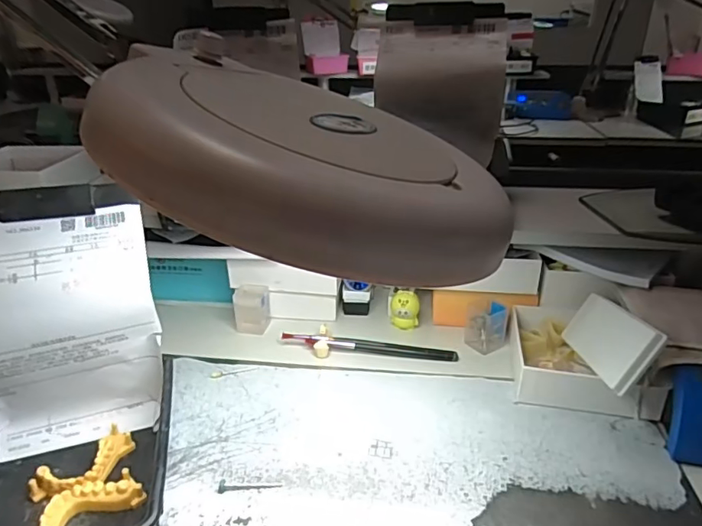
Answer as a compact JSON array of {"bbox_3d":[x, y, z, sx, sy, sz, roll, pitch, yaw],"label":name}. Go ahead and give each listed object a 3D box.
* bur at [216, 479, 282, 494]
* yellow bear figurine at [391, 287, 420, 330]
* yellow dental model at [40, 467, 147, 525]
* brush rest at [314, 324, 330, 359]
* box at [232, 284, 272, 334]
[{"bbox_3d":[-0.079,0.175,0.406,0.049,0.004,0.010,-1,26,-3],"label":"bur"},{"bbox_3d":[0.064,0.057,0.611,0.032,0.046,0.035,1,26,4],"label":"yellow bear figurine"},{"bbox_3d":[-0.192,0.178,0.377,0.073,0.020,0.034,-18,31,-32],"label":"yellow dental model"},{"bbox_3d":[-0.030,0.087,0.578,0.016,0.018,0.041,4,27,7],"label":"brush rest"},{"bbox_3d":[-0.117,0.055,0.615,0.038,0.047,0.034,2,26,6],"label":"box"}]

